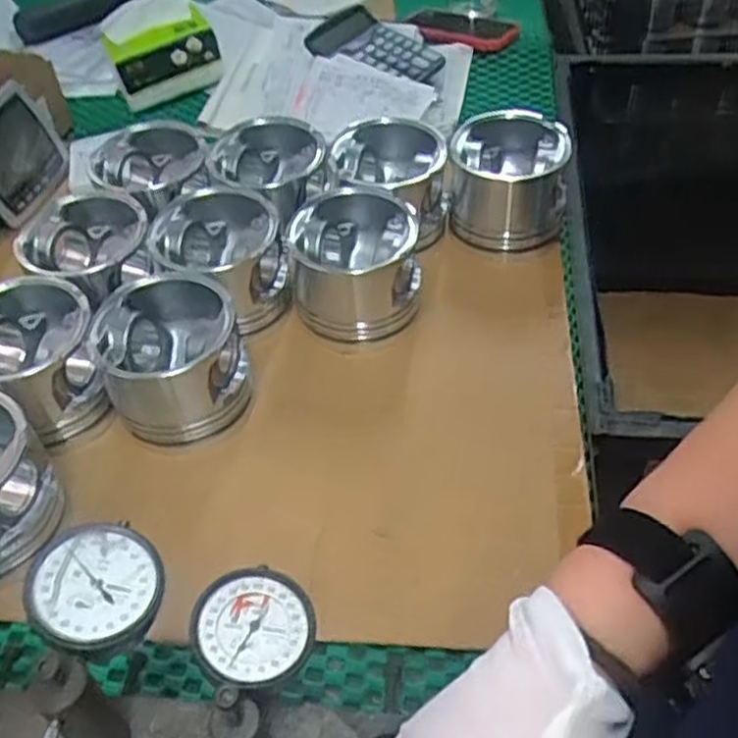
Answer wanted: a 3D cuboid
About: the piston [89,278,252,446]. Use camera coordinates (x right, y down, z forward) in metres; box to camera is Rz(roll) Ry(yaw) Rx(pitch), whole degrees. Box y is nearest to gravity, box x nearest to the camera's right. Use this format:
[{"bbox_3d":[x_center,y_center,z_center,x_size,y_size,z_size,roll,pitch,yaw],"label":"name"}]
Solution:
[{"bbox_3d":[-0.157,-0.009,0.636,0.109,0.087,0.113,-6,48,-1],"label":"piston"}]

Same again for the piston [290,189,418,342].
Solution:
[{"bbox_3d":[-0.011,-0.093,0.705,0.112,0.096,0.123,-4,48,1],"label":"piston"}]

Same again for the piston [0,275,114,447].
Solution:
[{"bbox_3d":[-0.273,-0.004,0.636,0.108,0.096,0.119,-19,50,-12],"label":"piston"}]

